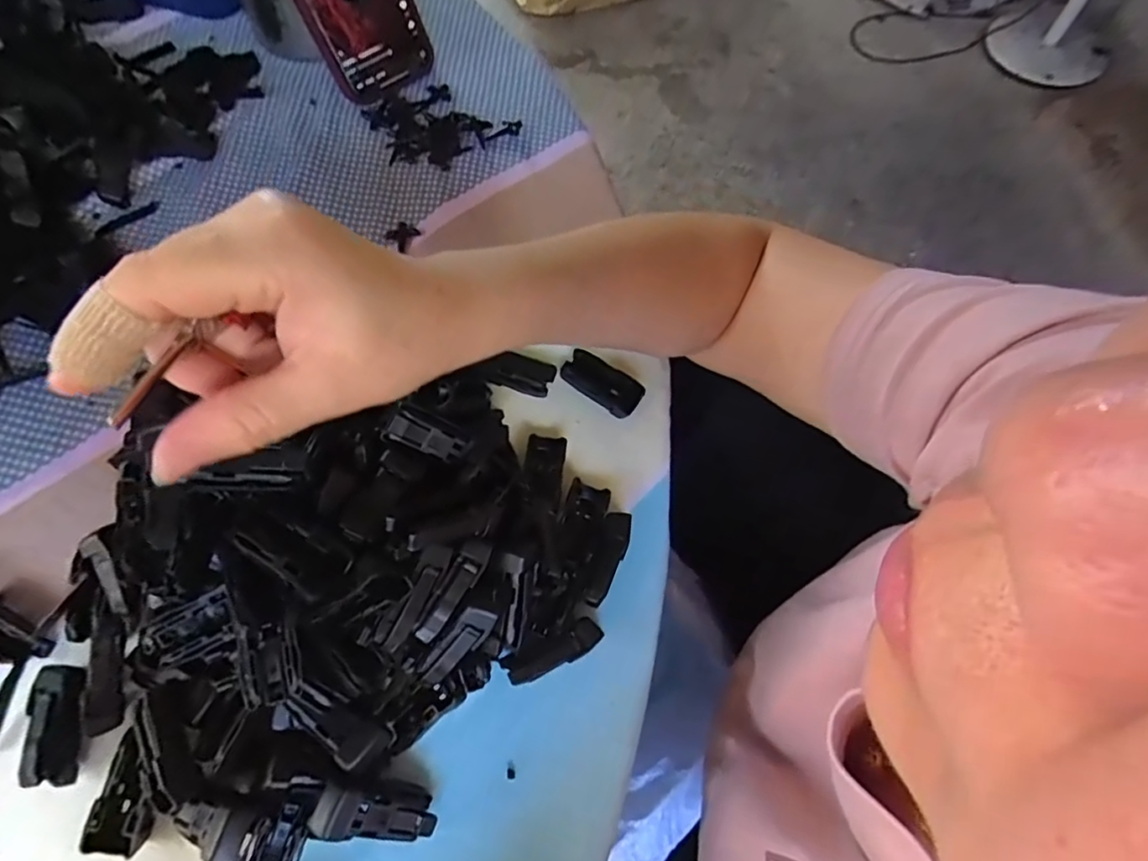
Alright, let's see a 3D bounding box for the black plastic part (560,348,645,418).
[{"bbox_3d":[0.016,-0.027,0.327,0.045,0.012,0.021,33,69,11],"label":"black plastic part"}]

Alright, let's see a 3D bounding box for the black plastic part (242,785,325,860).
[{"bbox_3d":[-0.119,0.168,0.230,0.018,0.016,0.053,16,67,4],"label":"black plastic part"}]

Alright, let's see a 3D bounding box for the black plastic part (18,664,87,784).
[{"bbox_3d":[-0.219,0.124,0.246,0.014,0.015,0.046,-8,67,-6],"label":"black plastic part"}]

